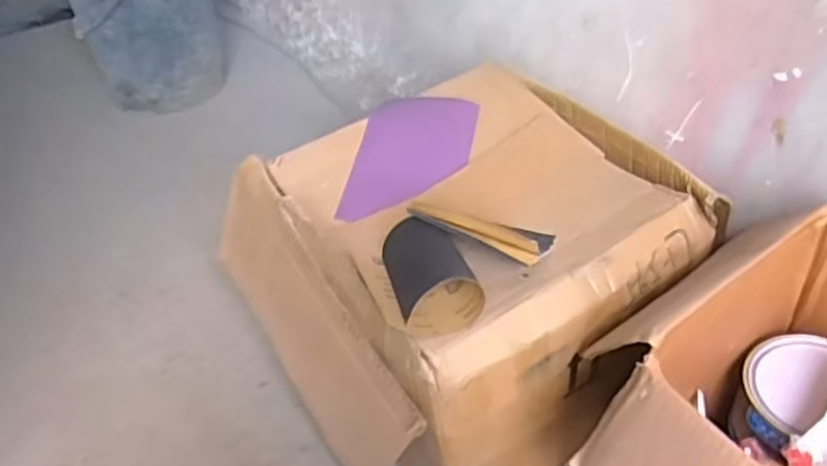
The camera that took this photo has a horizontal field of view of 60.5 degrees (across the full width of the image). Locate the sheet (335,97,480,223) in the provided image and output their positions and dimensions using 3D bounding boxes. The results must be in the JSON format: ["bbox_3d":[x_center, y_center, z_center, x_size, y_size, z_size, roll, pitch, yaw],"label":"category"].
[{"bbox_3d":[-0.001,-0.095,0.886,0.137,0.009,0.226,8,51,6],"label":"sheet"}]

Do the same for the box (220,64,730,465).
[{"bbox_3d":[0.052,0.050,0.886,0.423,0.293,0.429,-24,45,-27],"label":"box"}]

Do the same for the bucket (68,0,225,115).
[{"bbox_3d":[-0.601,-0.515,1.561,0.294,0.403,0.324,-16,42,-16],"label":"bucket"}]

